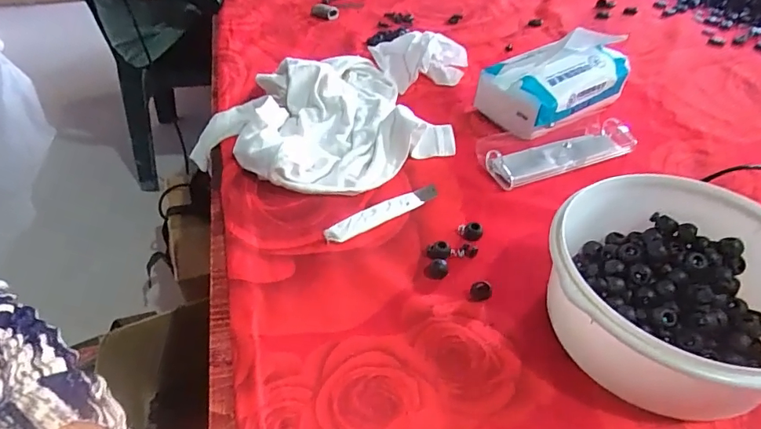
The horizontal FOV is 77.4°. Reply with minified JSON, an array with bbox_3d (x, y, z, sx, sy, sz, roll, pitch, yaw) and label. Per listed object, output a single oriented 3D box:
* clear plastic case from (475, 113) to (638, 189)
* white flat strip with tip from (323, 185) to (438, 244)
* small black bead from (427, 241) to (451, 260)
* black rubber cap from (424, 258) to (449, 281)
[{"bbox_3d":[0.180,-0.072,0.494,0.159,0.018,0.071,-16,45,-15],"label":"clear plastic case"},{"bbox_3d":[0.003,-0.002,0.426,0.116,0.006,0.020,-25,48,-23],"label":"white flat strip with tip"},{"bbox_3d":[0.048,0.030,0.390,0.019,0.010,0.013,10,44,12],"label":"small black bead"},{"bbox_3d":[0.045,0.042,0.377,0.018,0.011,0.012,8,44,11],"label":"black rubber cap"}]

